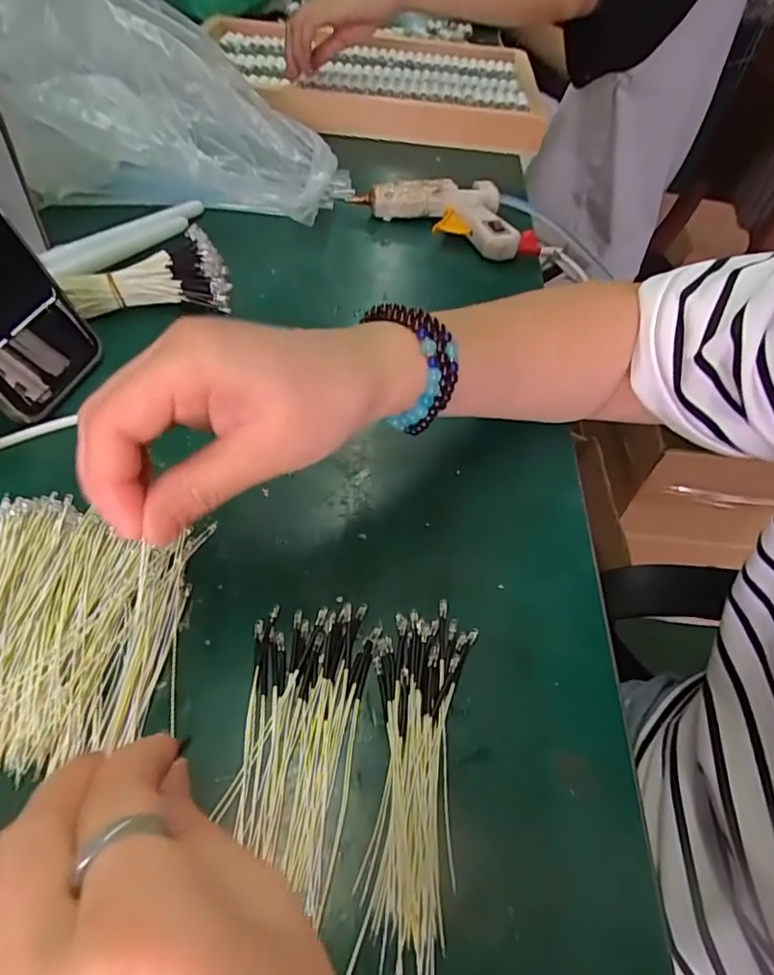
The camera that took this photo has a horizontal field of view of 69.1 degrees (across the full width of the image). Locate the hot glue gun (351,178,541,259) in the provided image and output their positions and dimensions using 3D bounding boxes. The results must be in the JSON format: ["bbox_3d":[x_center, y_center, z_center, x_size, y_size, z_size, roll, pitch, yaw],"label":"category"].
[{"bbox_3d":[0.063,-0.252,0.523,0.175,0.045,0.086,28,51,18],"label":"hot glue gun"}]

